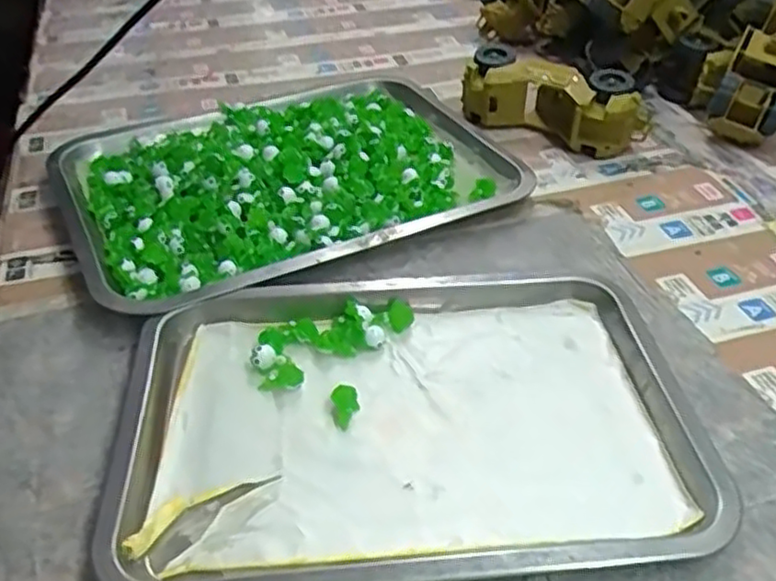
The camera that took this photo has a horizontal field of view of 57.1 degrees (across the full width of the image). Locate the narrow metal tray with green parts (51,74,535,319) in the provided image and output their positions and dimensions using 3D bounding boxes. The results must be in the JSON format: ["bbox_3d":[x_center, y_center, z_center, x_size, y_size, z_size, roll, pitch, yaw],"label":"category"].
[{"bbox_3d":[-0.089,-0.109,0.601,0.351,0.037,0.269,-19,44,-20],"label":"narrow metal tray with green parts"}]

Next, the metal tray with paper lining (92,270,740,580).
[{"bbox_3d":[0.009,0.069,0.404,0.308,0.021,0.209,-3,40,-3],"label":"metal tray with paper lining"}]

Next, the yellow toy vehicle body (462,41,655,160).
[{"bbox_3d":[0.155,-0.173,0.660,0.169,0.062,0.061,21,45,24],"label":"yellow toy vehicle body"}]

